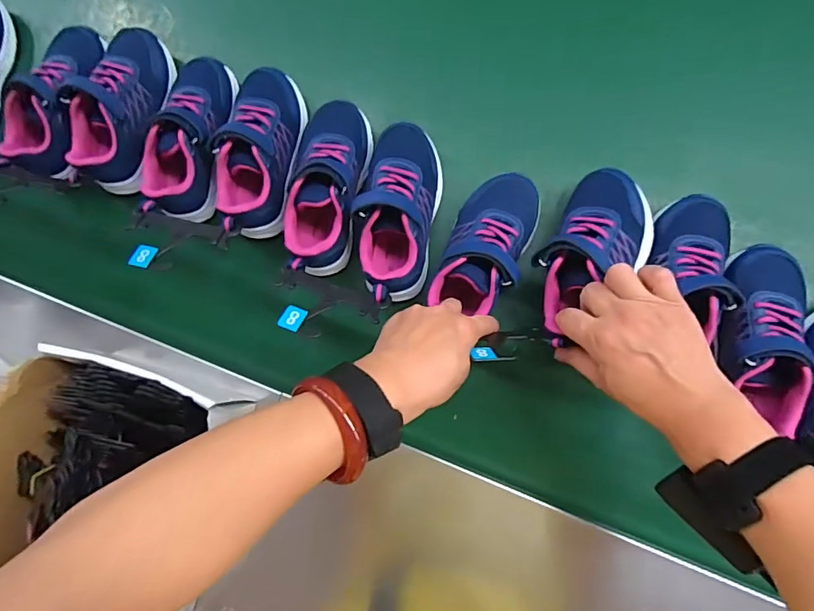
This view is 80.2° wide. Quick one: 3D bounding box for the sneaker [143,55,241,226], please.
[{"bbox_3d":[-0.215,-0.170,0.481,0.069,0.063,0.166,11,88,6],"label":"sneaker"}]

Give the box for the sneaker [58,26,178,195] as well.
[{"bbox_3d":[-0.296,-0.208,0.500,0.077,0.058,0.171,9,87,6],"label":"sneaker"}]

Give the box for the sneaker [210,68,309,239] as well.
[{"bbox_3d":[-0.147,-0.155,0.477,0.072,0.064,0.168,11,88,6],"label":"sneaker"}]

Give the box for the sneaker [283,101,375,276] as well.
[{"bbox_3d":[-0.075,-0.115,0.466,0.075,0.060,0.171,3,87,6],"label":"sneaker"}]

